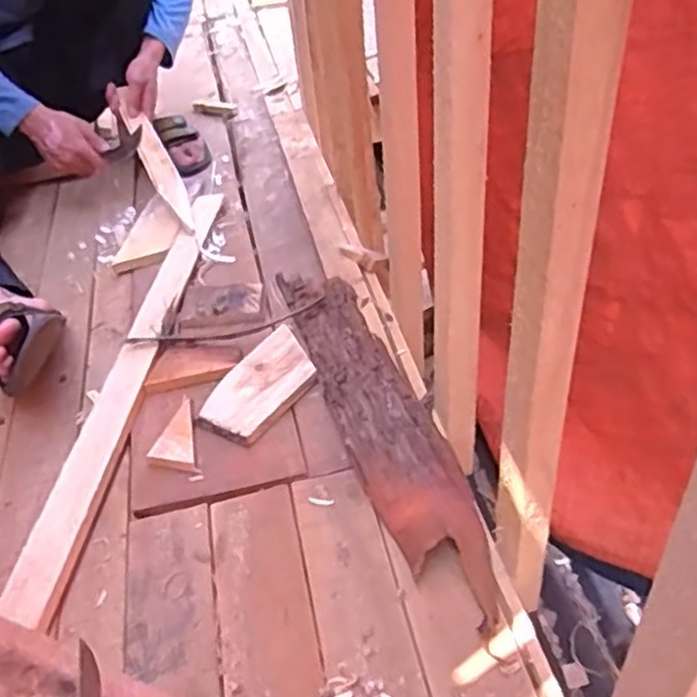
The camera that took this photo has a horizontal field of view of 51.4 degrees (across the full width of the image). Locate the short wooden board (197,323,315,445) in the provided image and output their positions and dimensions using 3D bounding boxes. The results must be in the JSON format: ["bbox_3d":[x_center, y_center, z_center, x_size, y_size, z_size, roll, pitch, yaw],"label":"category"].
[{"bbox_3d":[-0.104,0.048,0.906,0.094,0.022,0.174,22,50,29],"label":"short wooden board"}]

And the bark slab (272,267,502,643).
[{"bbox_3d":[0.029,0.061,0.857,0.100,0.042,0.582,-16,43,-9],"label":"bark slab"}]

